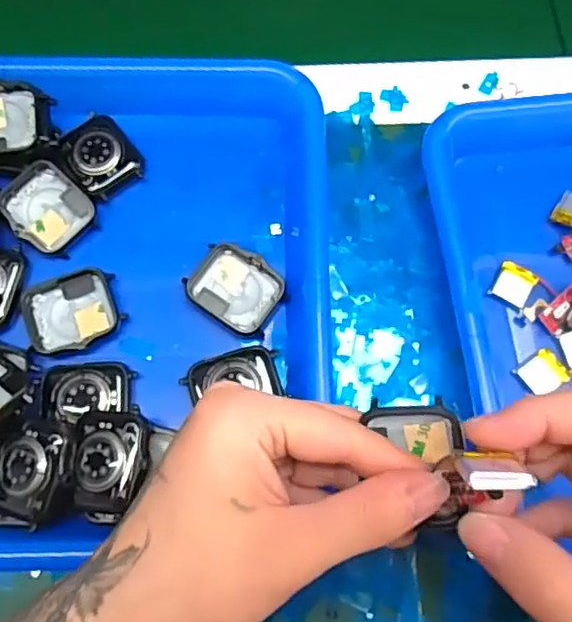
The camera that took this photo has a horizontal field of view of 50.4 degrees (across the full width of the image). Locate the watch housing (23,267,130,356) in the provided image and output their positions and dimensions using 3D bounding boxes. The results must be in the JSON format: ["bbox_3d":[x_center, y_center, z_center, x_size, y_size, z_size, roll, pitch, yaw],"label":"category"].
[{"bbox_3d":[-0.106,0.001,0.303,0.045,0.009,0.037,-16,75,-5],"label":"watch housing"}]

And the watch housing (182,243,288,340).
[{"bbox_3d":[-0.025,-0.010,0.309,0.045,0.012,0.038,33,76,9],"label":"watch housing"}]

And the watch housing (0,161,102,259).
[{"bbox_3d":[-0.122,-0.052,0.316,0.038,0.010,0.044,-44,92,-6],"label":"watch housing"}]

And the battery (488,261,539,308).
[{"bbox_3d":[0.118,-0.014,0.314,0.019,0.004,0.021,30,76,8],"label":"battery"}]

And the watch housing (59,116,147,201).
[{"bbox_3d":[-0.099,-0.083,0.323,0.033,0.010,0.041,-38,78,-11],"label":"watch housing"}]

